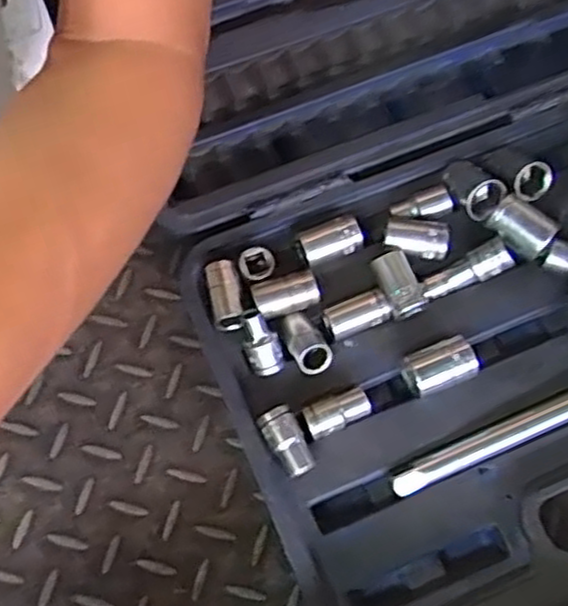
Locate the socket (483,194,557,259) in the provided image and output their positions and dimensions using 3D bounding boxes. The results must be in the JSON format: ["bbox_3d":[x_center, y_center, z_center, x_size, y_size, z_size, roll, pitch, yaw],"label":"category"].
[{"bbox_3d":[0.146,-0.047,0.456,0.021,0.020,0.038,-36,74,-15],"label":"socket"}]

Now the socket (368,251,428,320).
[{"bbox_3d":[0.070,-0.012,0.452,0.021,0.019,0.041,-20,70,-10],"label":"socket"}]

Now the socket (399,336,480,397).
[{"bbox_3d":[0.092,0.038,0.438,0.039,0.020,0.027,-20,70,-10],"label":"socket"}]

